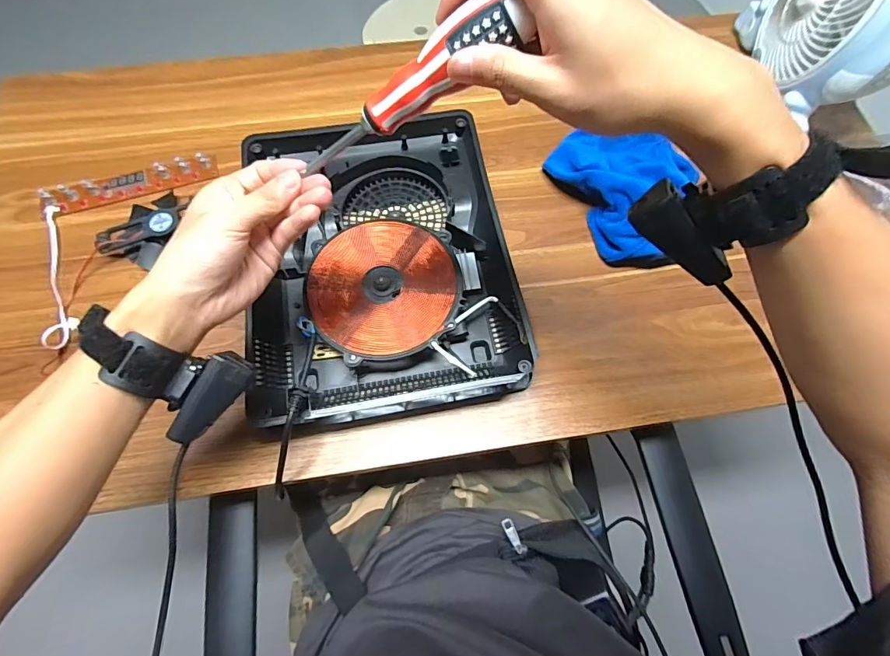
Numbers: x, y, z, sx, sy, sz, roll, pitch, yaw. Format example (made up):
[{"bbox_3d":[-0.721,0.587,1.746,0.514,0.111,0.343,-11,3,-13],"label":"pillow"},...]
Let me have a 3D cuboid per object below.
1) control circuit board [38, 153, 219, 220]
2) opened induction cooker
[{"bbox_3d":[-0.388,-0.178,0.542,0.202,0.022,0.036,-19,71,-8],"label":"control circuit board"},{"bbox_3d":[-0.074,-0.082,0.487,0.273,0.058,0.352,-9,70,-5],"label":"opened induction cooker"}]

